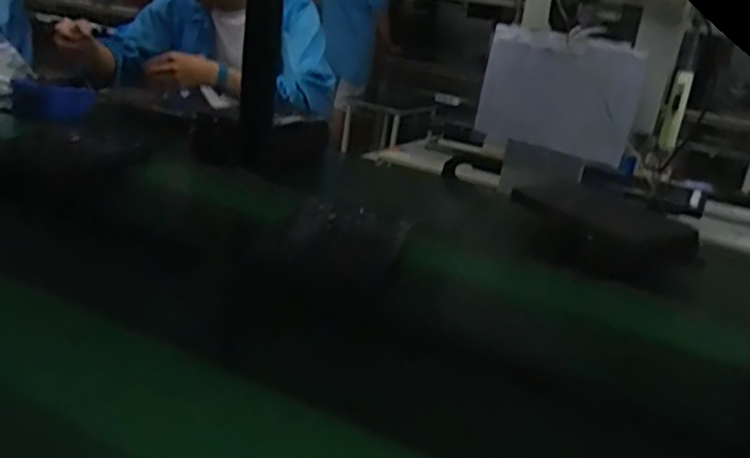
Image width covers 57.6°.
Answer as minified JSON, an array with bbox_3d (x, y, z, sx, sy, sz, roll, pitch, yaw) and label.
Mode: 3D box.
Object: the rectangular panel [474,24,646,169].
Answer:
[{"bbox_3d":[0.344,-0.253,1.294,0.286,0.214,0.020,17,26,22],"label":"rectangular panel"}]

